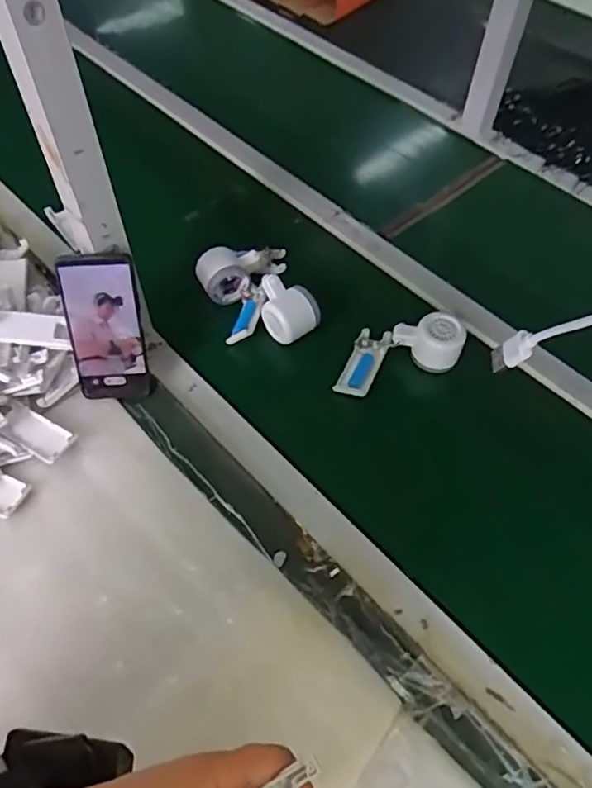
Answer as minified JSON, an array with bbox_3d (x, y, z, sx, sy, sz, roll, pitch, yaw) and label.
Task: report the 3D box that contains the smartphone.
[{"bbox_3d":[-0.206,-0.069,0.631,0.075,0.166,0.013,-3,31,-5],"label":"smartphone"}]

